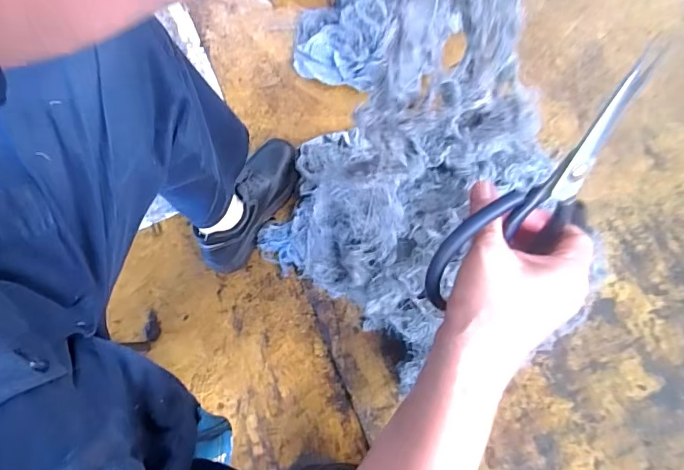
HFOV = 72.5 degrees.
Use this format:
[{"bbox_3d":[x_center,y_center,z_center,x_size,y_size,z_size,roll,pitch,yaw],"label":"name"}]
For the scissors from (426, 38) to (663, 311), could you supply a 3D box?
[{"bbox_3d":[0.124,-0.017,0.288,0.189,0.070,0.011,-44,32,19],"label":"scissors"}]

